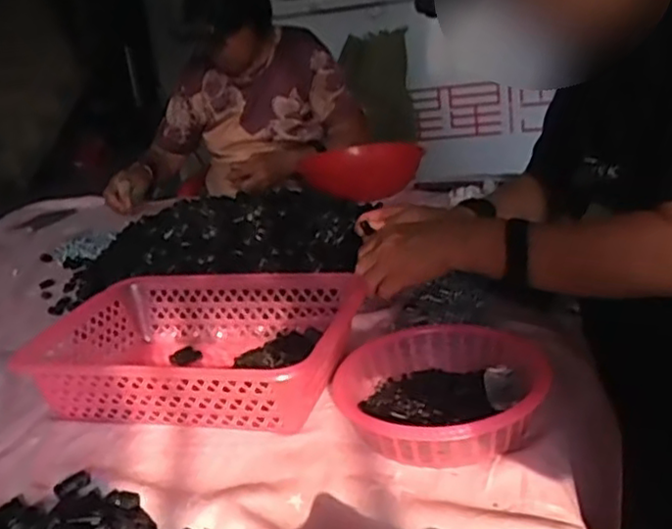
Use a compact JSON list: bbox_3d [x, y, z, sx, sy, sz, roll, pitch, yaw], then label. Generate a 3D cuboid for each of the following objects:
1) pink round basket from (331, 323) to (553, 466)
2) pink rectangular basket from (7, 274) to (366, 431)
[{"bbox_3d":[0.085,0.110,0.583,0.166,0.052,0.164,-5,20,2],"label":"pink round basket"},{"bbox_3d":[-0.139,0.085,0.699,0.294,0.081,0.199,1,21,17],"label":"pink rectangular basket"}]

